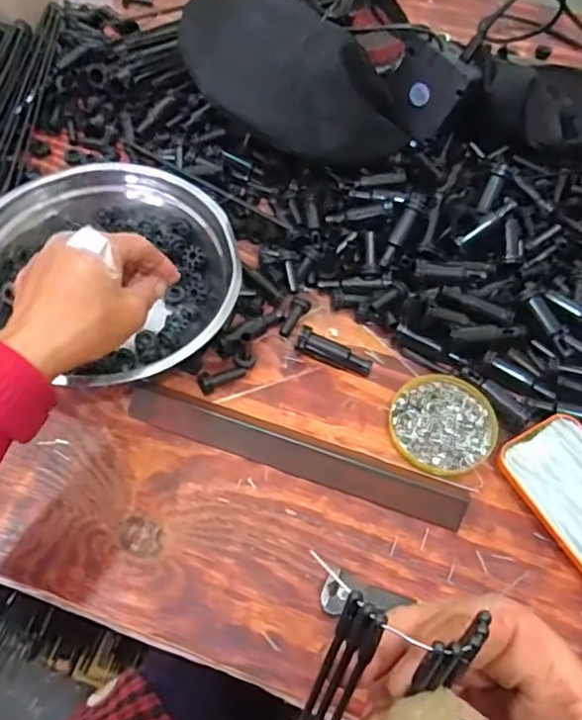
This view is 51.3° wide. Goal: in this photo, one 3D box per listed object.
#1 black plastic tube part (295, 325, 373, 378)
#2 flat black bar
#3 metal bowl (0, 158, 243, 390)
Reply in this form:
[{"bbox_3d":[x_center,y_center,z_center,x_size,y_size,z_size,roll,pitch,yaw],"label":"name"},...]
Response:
[{"bbox_3d":[0.037,-0.007,0.510,0.065,0.021,0.017,17,59,7],"label":"black plastic tube part"},{"bbox_3d":[0.002,0.070,0.468,0.264,0.011,0.032,18,59,8],"label":"flat black bar"},{"bbox_3d":[-0.153,-0.069,0.509,0.221,0.063,0.198,27,61,13],"label":"metal bowl"}]

